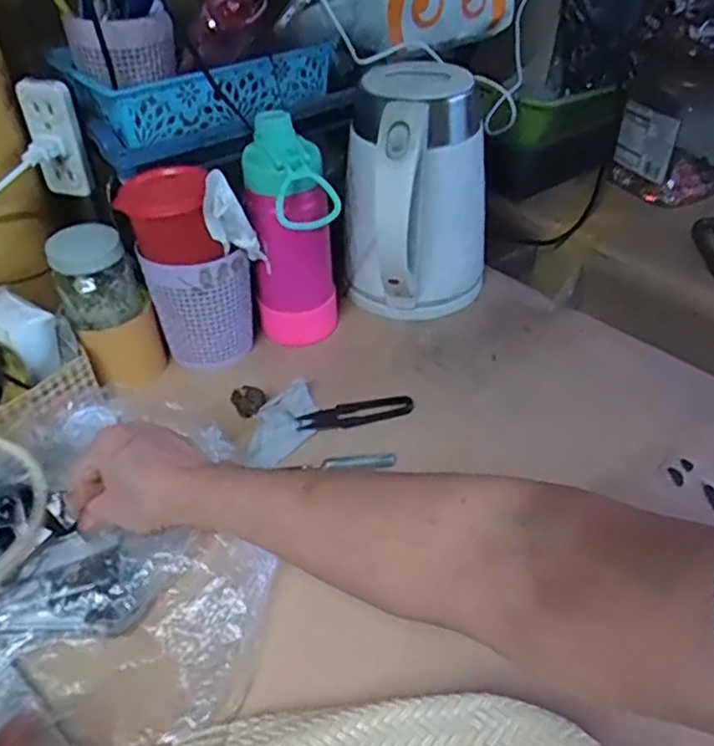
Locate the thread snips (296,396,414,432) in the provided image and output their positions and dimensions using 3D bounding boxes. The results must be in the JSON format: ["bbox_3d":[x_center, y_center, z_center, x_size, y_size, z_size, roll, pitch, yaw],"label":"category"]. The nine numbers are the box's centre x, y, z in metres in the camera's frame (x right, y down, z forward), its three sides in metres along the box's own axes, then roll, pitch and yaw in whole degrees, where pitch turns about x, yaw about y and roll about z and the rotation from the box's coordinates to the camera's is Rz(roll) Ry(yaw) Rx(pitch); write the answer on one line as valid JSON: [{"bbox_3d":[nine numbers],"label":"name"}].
[{"bbox_3d":[0.000,0.035,0.571,0.099,0.011,0.026,-9,42,-10],"label":"thread snips"}]

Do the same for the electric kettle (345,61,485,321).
[{"bbox_3d":[0.056,-0.154,0.630,0.136,0.211,0.160,6,41,8],"label":"electric kettle"}]

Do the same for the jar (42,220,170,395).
[{"bbox_3d":[-0.215,-0.058,0.582,0.069,0.127,0.061,-17,44,-18],"label":"jar"}]

